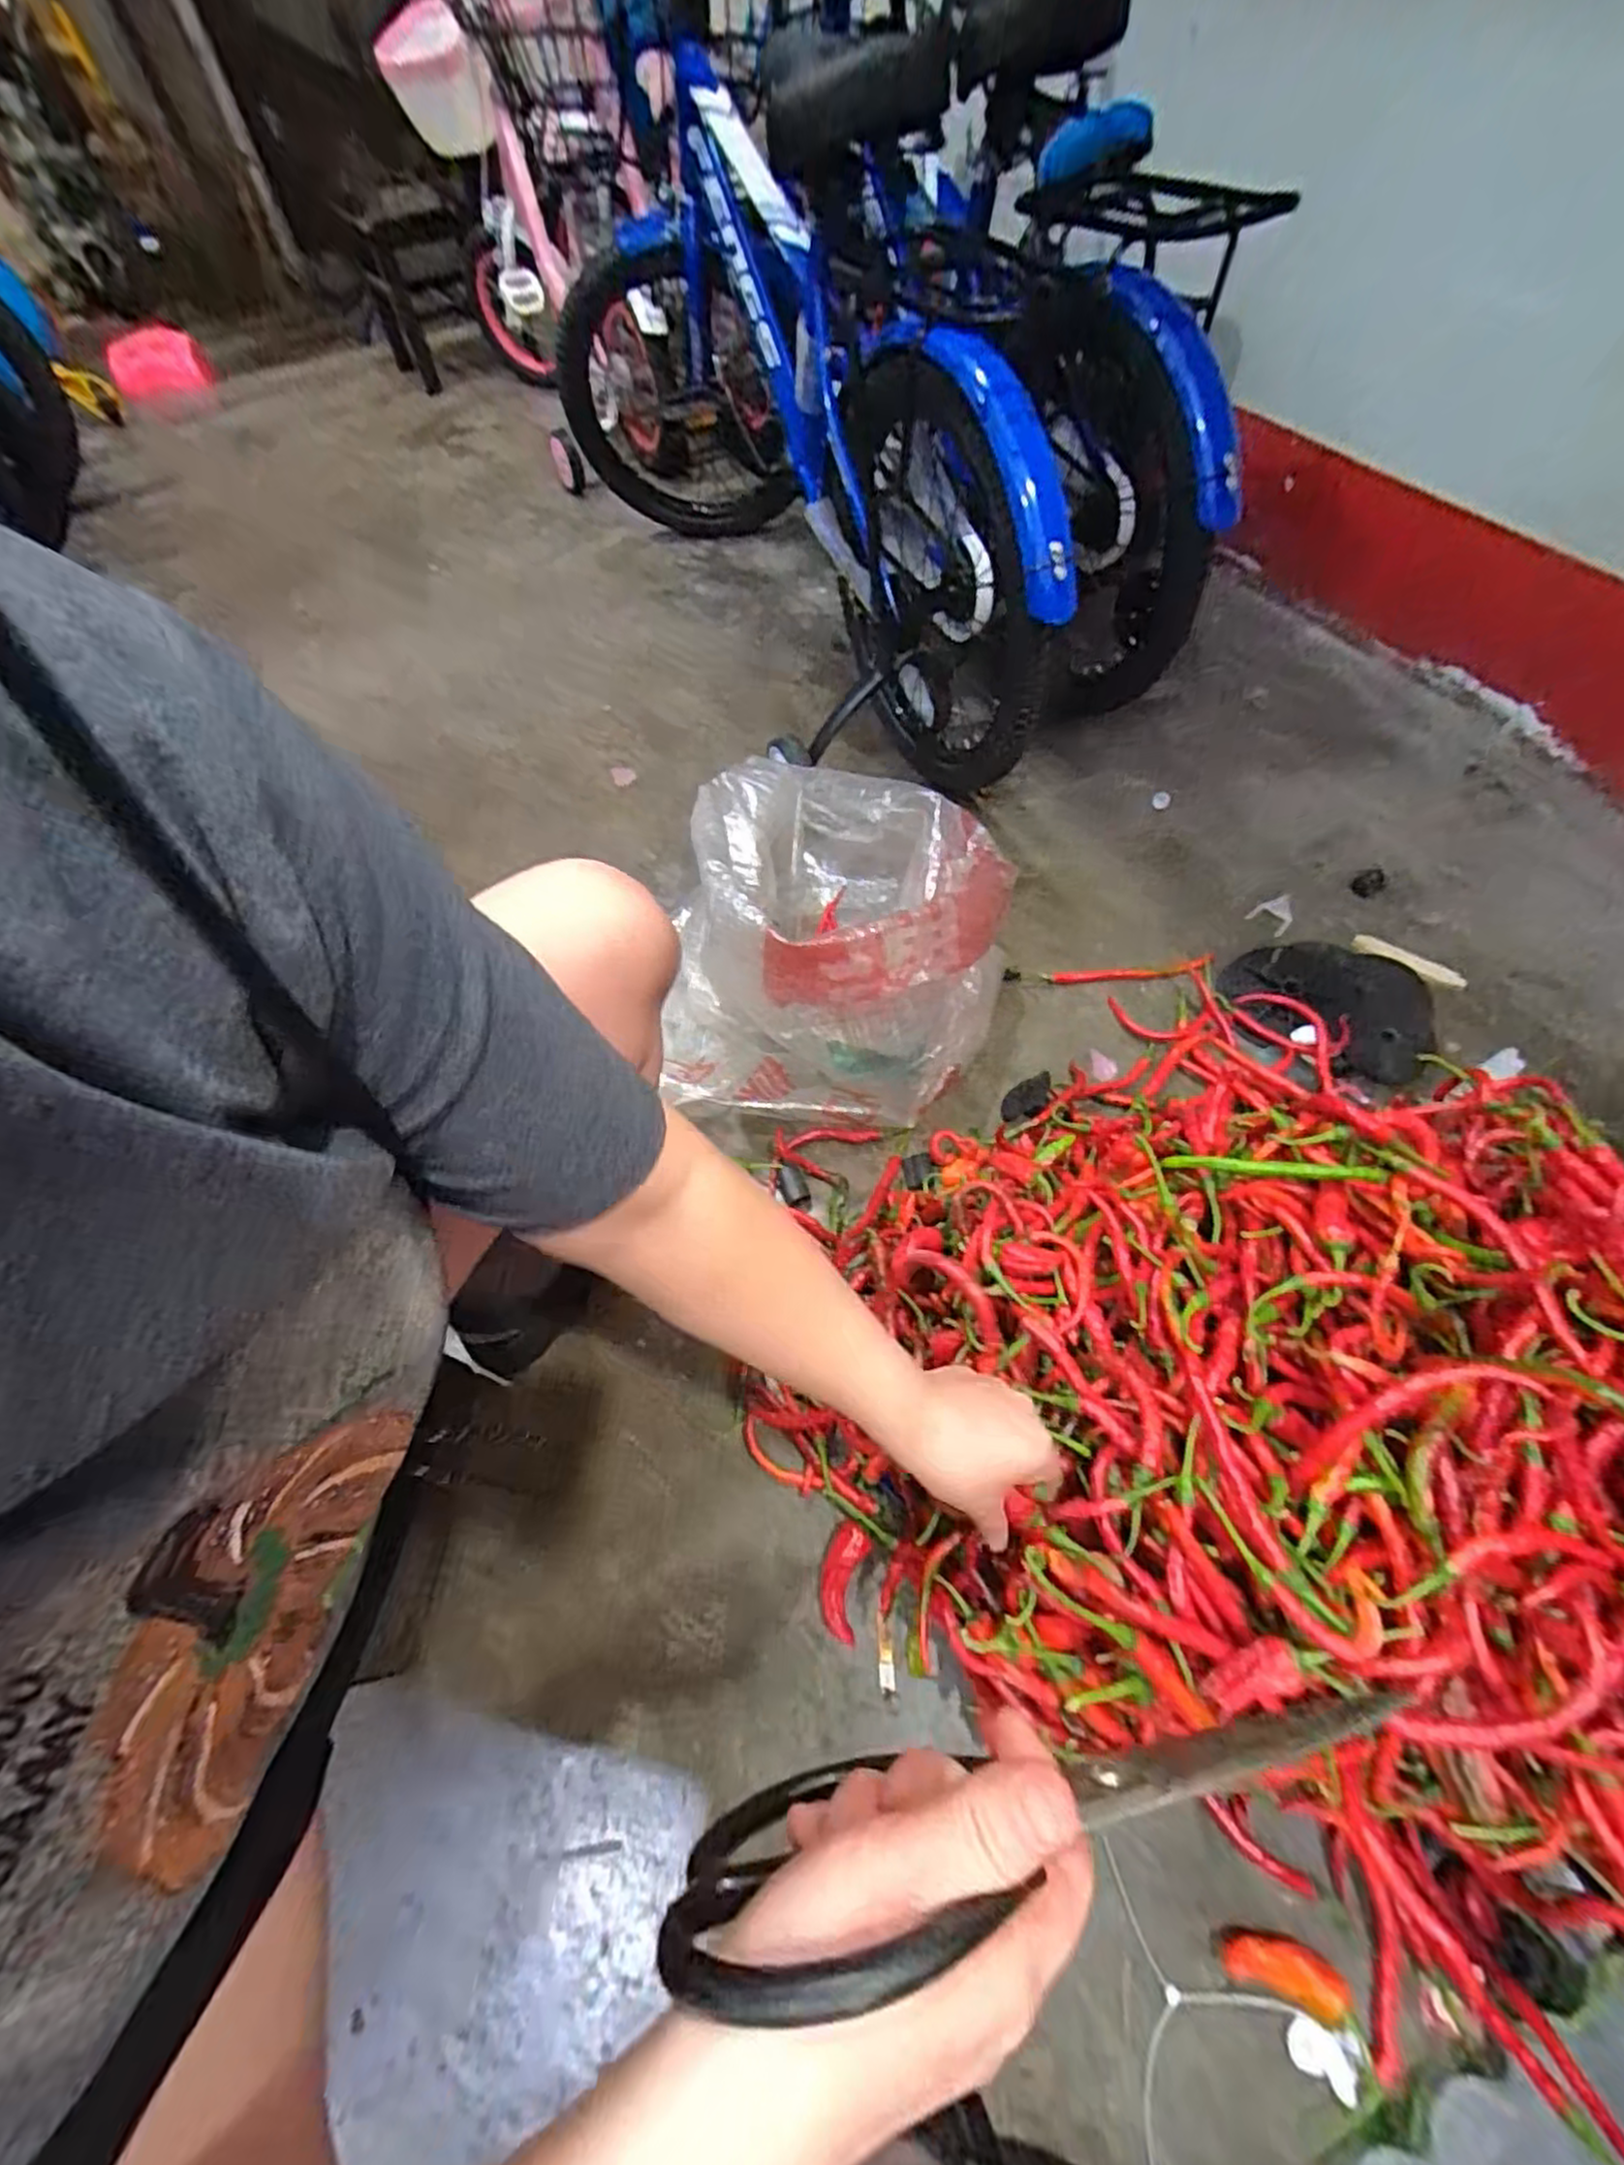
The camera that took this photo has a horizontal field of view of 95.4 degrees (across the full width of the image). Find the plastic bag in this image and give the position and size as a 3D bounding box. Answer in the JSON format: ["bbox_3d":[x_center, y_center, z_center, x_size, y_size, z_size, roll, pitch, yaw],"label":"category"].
[{"bbox_3d":[0.018,-0.177,0.770,0.336,0.239,0.417,1,62,3],"label":"plastic bag"}]

